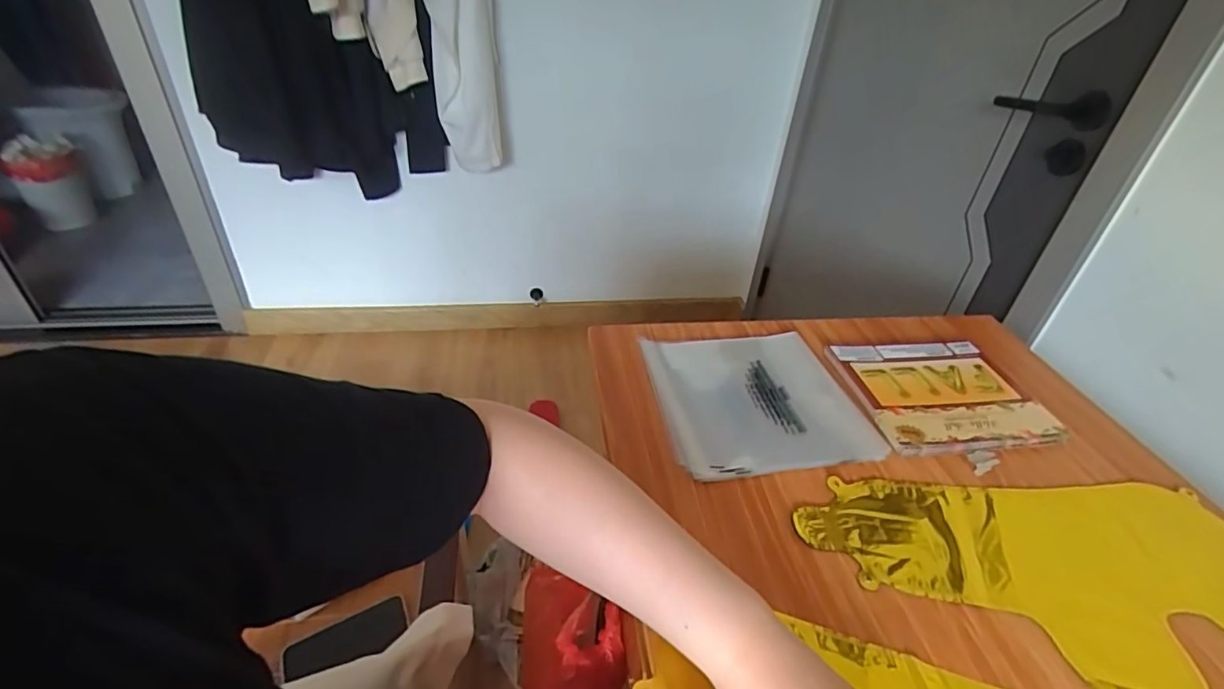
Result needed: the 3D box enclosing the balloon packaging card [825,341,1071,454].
[{"bbox_3d":[0.356,0.053,0.627,0.188,0.013,0.161,-3,37,-9],"label":"balloon packaging card"}]

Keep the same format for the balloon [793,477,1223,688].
[{"bbox_3d":[0.367,0.189,0.456,0.405,0.011,0.194,3,37,-1],"label":"balloon"}]

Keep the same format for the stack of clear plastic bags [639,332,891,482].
[{"bbox_3d":[0.148,0.054,0.605,0.203,0.013,0.196,-5,38,-11],"label":"stack of clear plastic bags"}]

